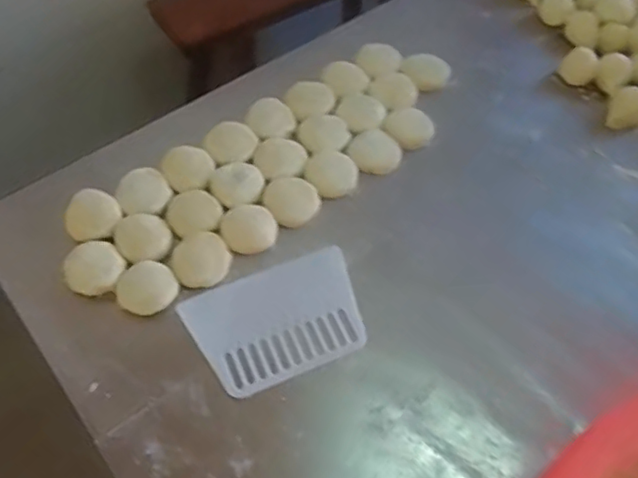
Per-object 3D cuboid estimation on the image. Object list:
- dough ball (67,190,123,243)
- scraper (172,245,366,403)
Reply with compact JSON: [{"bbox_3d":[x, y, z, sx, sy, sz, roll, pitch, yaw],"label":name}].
[{"bbox_3d":[-0.233,-0.026,0.628,0.054,0.021,0.054,1,59,-2],"label":"dough ball"},{"bbox_3d":[-0.038,0.079,0.588,0.161,0.006,0.110,-20,62,-14],"label":"scraper"}]

